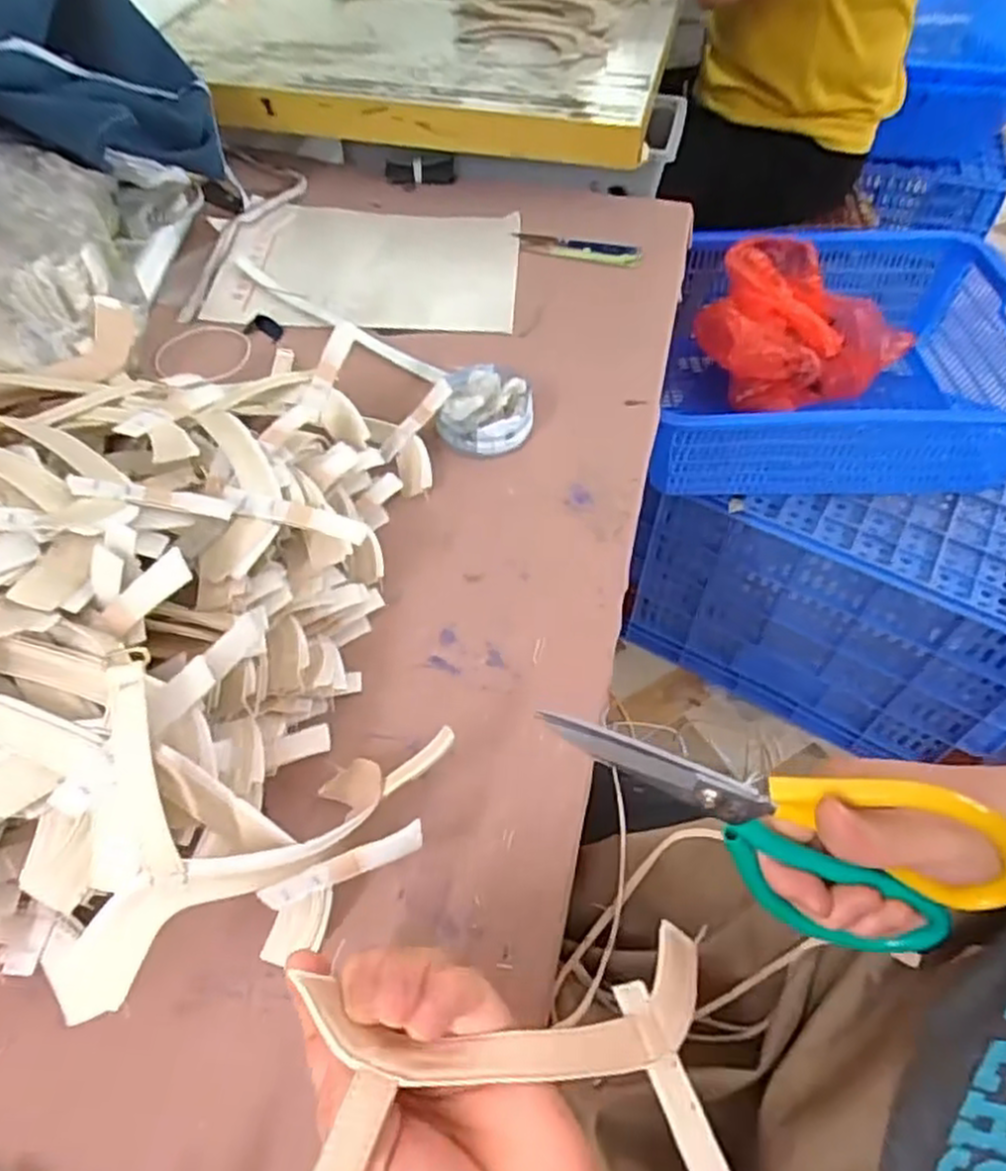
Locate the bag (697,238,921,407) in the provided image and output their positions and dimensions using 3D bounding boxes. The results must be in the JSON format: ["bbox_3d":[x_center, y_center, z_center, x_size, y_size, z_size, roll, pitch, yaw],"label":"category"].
[{"bbox_3d":[0.363,-0.336,0.992,0.209,0.127,0.223,-13,55,-10],"label":"bag"}]

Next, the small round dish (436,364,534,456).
[{"bbox_3d":[-0.011,-0.127,0.538,0.064,0.031,0.069,0,53,-1],"label":"small round dish"}]

